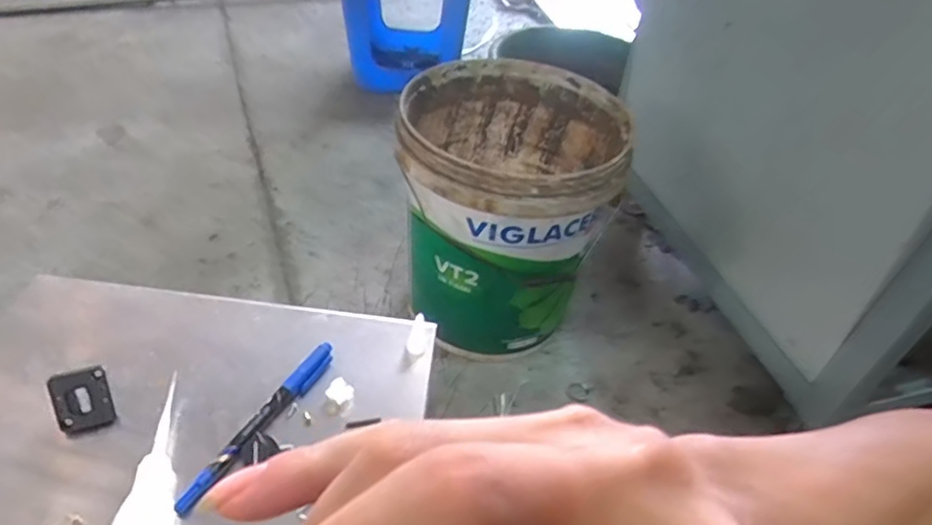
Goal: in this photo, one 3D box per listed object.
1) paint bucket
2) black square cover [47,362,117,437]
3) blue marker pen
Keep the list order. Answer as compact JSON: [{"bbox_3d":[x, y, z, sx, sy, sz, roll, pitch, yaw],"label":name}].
[{"bbox_3d":[0.049,-0.069,0.873,0.284,0.324,0.301,4,43,-4],"label":"paint bucket"},{"bbox_3d":[-0.240,0.086,0.376,0.031,0.040,0.005,-16,5,-26],"label":"black square cover"},{"bbox_3d":[-0.131,0.103,0.389,0.014,0.014,0.137,23,45,16],"label":"blue marker pen"}]

